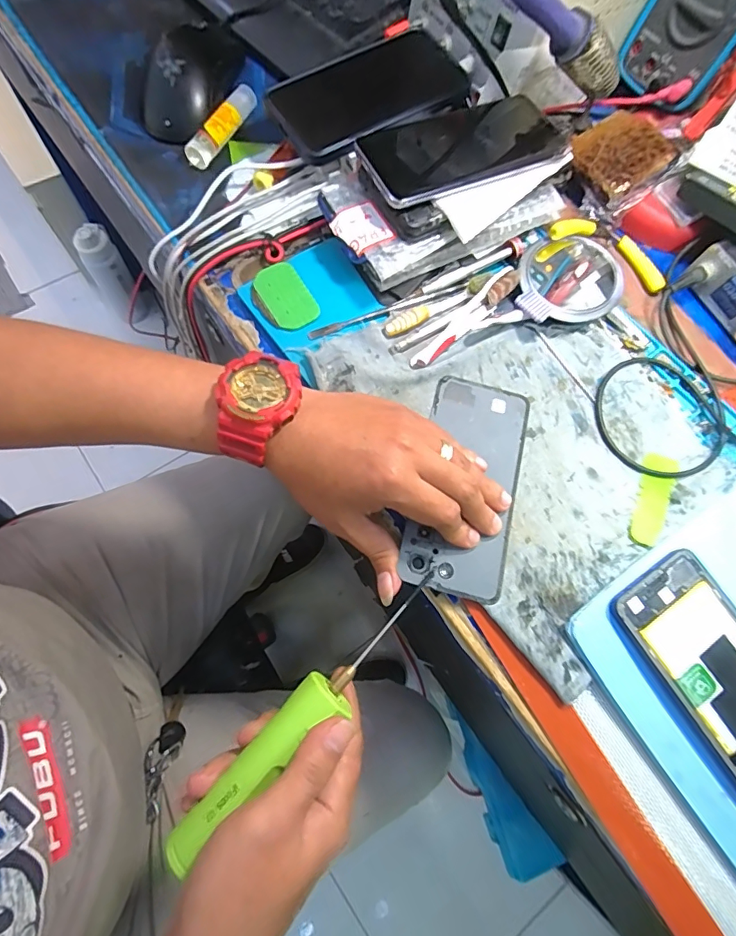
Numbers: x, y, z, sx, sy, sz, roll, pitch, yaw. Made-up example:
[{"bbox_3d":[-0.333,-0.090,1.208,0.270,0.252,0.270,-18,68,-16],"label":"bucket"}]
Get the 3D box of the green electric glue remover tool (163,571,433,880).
[{"bbox_3d":[-0.035,0.141,0.278,0.207,0.023,0.022,-43,81,-14],"label":"green electric glue remover tool"}]

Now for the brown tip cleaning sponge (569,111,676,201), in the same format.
[{"bbox_3d":[0.212,-0.267,0.395,0.062,0.014,0.069,-32,79,-8],"label":"brown tip cleaning sponge"}]

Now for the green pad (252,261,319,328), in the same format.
[{"bbox_3d":[-0.066,-0.132,0.366,0.042,0.008,0.056,-28,78,-14],"label":"green pad"}]

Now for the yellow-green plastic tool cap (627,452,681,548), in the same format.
[{"bbox_3d":[0.203,0.022,0.337,0.022,0.009,0.070,27,72,2],"label":"yellow-green plastic tool cap"}]

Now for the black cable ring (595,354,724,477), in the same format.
[{"bbox_3d":[0.217,-0.039,0.354,0.088,0.010,0.097,-22,76,-13],"label":"black cable ring"}]

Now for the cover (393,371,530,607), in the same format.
[{"bbox_3d":[0.070,0.009,0.332,0.072,0.007,0.156,17,69,3],"label":"cover"}]

